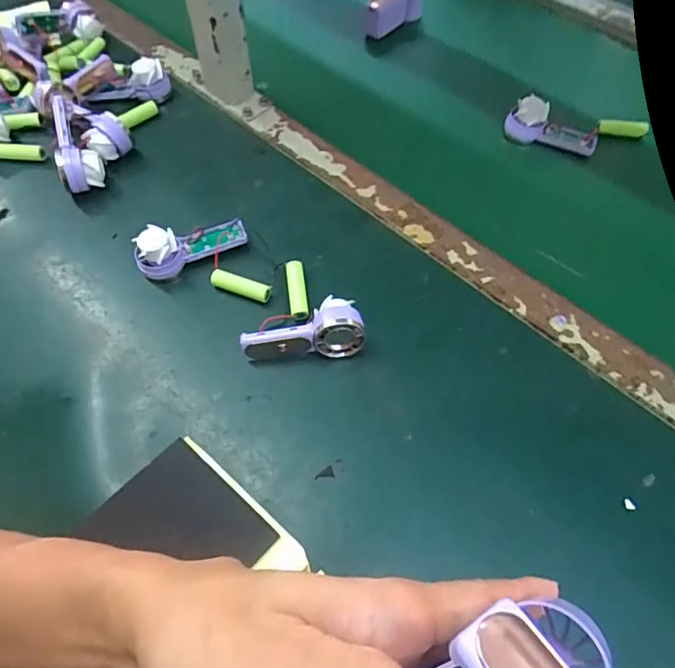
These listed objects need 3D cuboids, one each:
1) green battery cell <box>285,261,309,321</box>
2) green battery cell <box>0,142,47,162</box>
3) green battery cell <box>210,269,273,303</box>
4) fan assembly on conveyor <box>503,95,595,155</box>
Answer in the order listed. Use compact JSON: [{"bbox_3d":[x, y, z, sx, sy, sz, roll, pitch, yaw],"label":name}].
[{"bbox_3d":[-0.033,-0.034,0.432,0.015,0.017,0.052,-7,59,-4],"label":"green battery cell"},{"bbox_3d":[-0.327,-0.186,0.537,0.055,0.015,0.014,2,59,2],"label":"green battery cell"},{"bbox_3d":[-0.081,-0.041,0.437,0.053,0.014,0.013,21,61,13],"label":"green battery cell"},{"bbox_3d":[0.219,-0.208,0.537,0.091,0.039,0.022,22,61,-1],"label":"fan assembly on conveyor"}]

